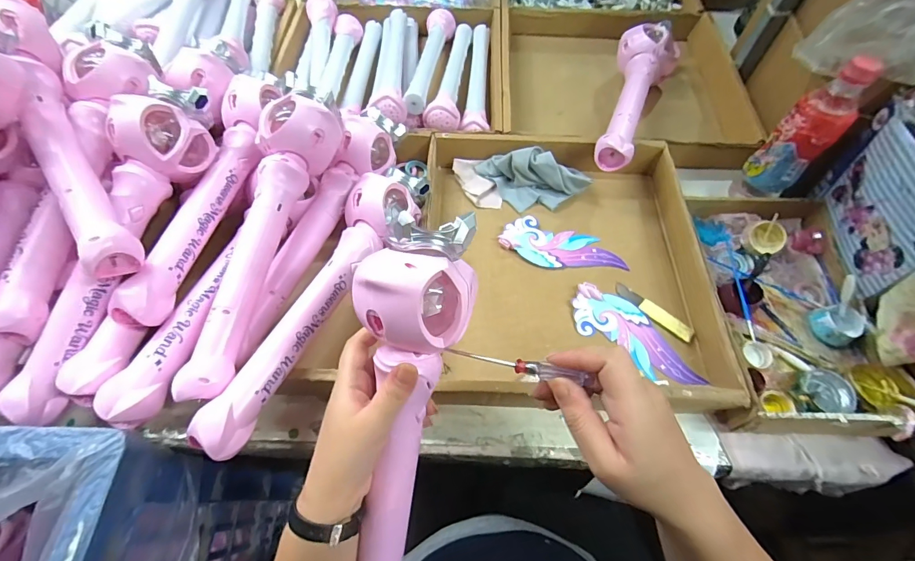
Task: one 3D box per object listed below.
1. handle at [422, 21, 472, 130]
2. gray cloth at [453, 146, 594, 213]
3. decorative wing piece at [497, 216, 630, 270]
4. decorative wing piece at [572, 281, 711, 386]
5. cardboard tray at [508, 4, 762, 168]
[{"bbox_3d":[-0.012,-0.361,0.666,0.052,0.049,0.305,4,62,2],"label":"handle"},{"bbox_3d":[0.089,-0.147,0.577,0.194,0.053,0.074,8,62,4],"label":"gray cloth"},{"bbox_3d":[0.143,-0.044,0.545,0.166,0.007,0.071,19,63,6],"label":"decorative wing piece"},{"bbox_3d":[0.217,0.065,0.481,0.167,0.013,0.066,32,66,16],"label":"decorative wing piece"},{"bbox_3d":[0.269,-0.342,0.678,0.376,0.070,0.389,3,62,2],"label":"cardboard tray"}]

